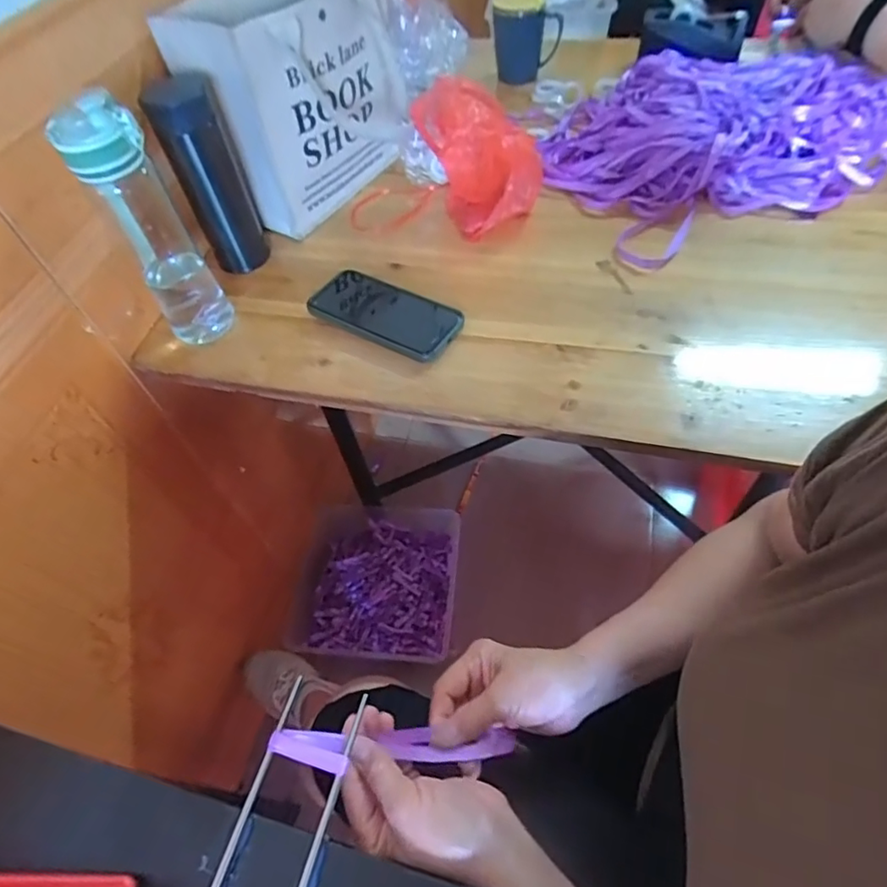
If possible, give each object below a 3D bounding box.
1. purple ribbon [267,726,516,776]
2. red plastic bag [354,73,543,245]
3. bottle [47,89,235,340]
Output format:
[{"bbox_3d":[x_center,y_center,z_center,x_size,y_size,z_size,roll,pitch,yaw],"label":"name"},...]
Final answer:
[{"bbox_3d":[-0.028,0.209,0.381,0.175,0.031,0.030,18,47,-27],"label":"purple ribbon"},{"bbox_3d":[-0.002,-0.331,0.649,0.232,0.139,0.092,9,57,12],"label":"red plastic bag"},{"bbox_3d":[-0.277,-0.201,0.537,0.072,0.233,0.063,-25,57,-12],"label":"bottle"}]

